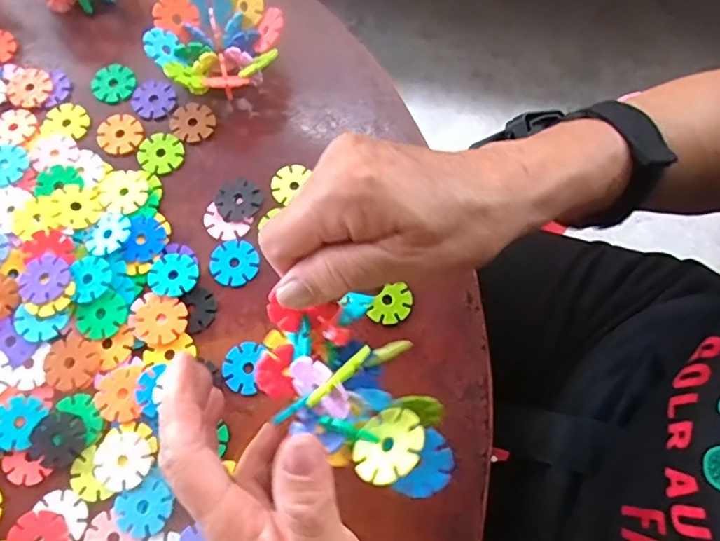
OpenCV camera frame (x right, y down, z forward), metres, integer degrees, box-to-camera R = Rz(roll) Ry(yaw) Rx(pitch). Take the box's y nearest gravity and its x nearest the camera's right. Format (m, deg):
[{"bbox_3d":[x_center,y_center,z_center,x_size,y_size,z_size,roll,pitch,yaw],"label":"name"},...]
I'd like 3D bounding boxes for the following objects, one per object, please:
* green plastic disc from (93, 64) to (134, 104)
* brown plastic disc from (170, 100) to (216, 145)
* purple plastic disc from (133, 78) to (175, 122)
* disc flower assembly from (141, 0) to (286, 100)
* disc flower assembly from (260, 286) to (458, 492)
[{"bbox_3d":[-0.184,-0.141,0.411,0.030,0.004,0.033,1,72,-2],"label":"green plastic disc"},{"bbox_3d":[-0.122,-0.109,0.402,0.031,0.004,0.033,1,72,-2],"label":"brown plastic disc"},{"bbox_3d":[-0.153,-0.127,0.408,0.030,0.004,0.033,1,72,-2],"label":"purple plastic disc"},{"bbox_3d":[-0.102,-0.161,0.400,0.087,0.043,0.084,-38,77,-13],"label":"disc flower assembly"},{"bbox_3d":[0.000,0.060,0.263,0.070,0.082,0.102,-30,75,-11],"label":"disc flower assembly"}]

